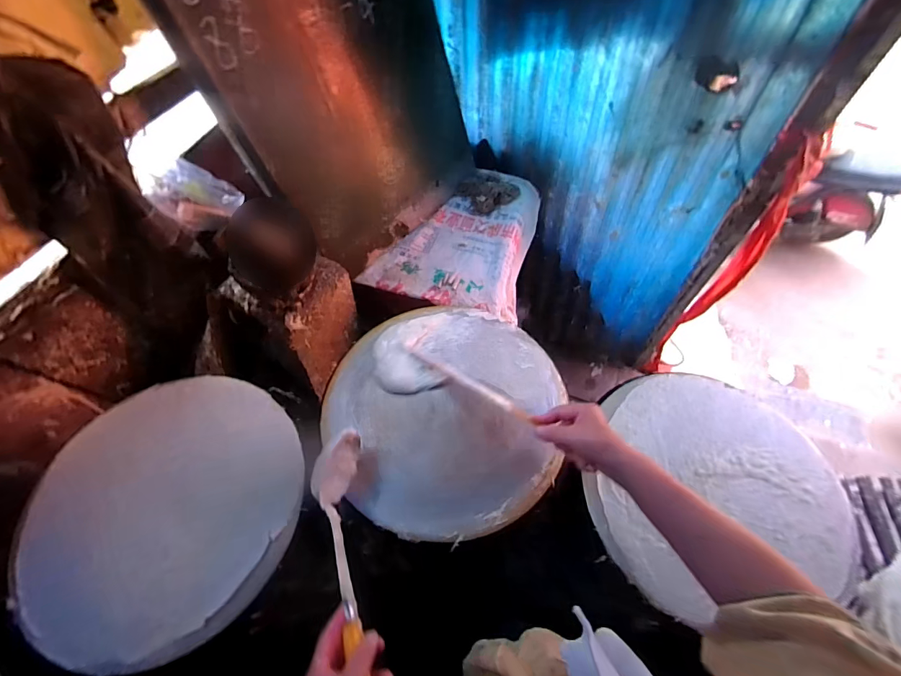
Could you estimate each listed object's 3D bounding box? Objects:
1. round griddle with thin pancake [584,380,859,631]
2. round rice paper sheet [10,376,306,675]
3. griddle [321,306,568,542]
[{"bbox_3d":[0.392,0.211,0.620,0.378,0.044,0.359,-1,59,2],"label":"round griddle with thin pancake"},{"bbox_3d":[-0.397,0.223,0.576,0.360,0.031,0.357,-1,59,2],"label":"round rice paper sheet"},{"bbox_3d":[-0.005,0.096,0.642,0.356,0.056,0.367,-1,59,2],"label":"griddle"}]

